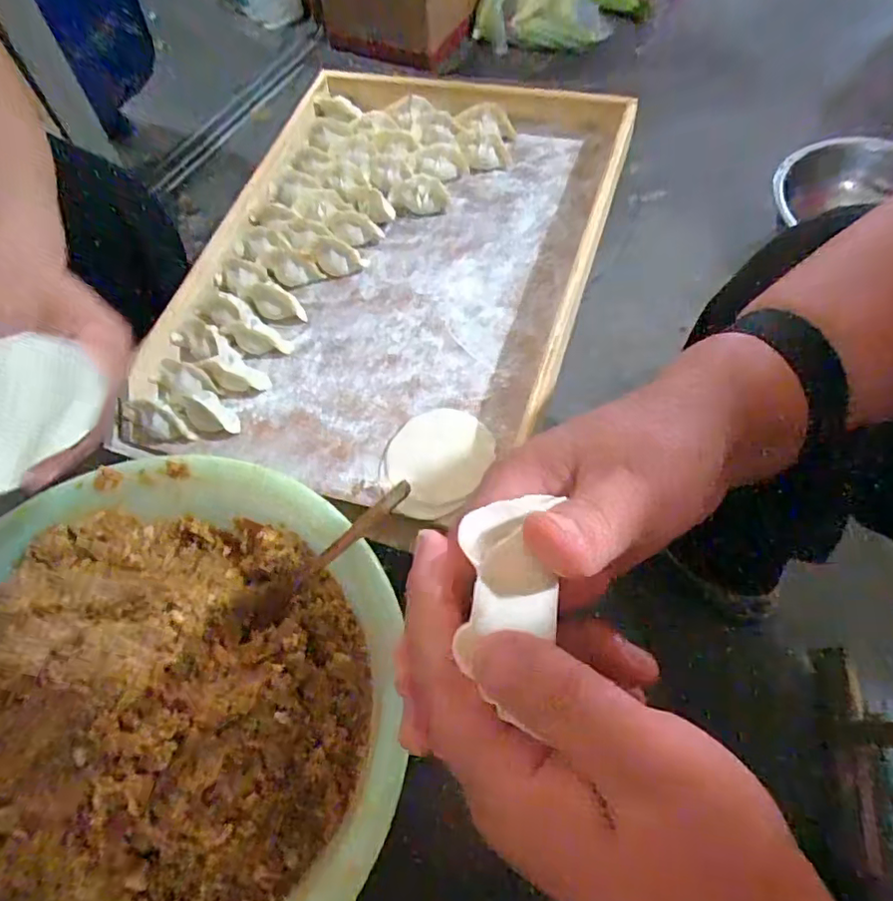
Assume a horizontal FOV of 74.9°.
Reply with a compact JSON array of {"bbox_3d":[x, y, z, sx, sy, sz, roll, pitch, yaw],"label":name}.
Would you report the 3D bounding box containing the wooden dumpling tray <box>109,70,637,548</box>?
[{"bbox_3d":[-0.055,-0.168,0.519,0.341,0.052,0.462,16,62,10],"label":"wooden dumpling tray"}]

